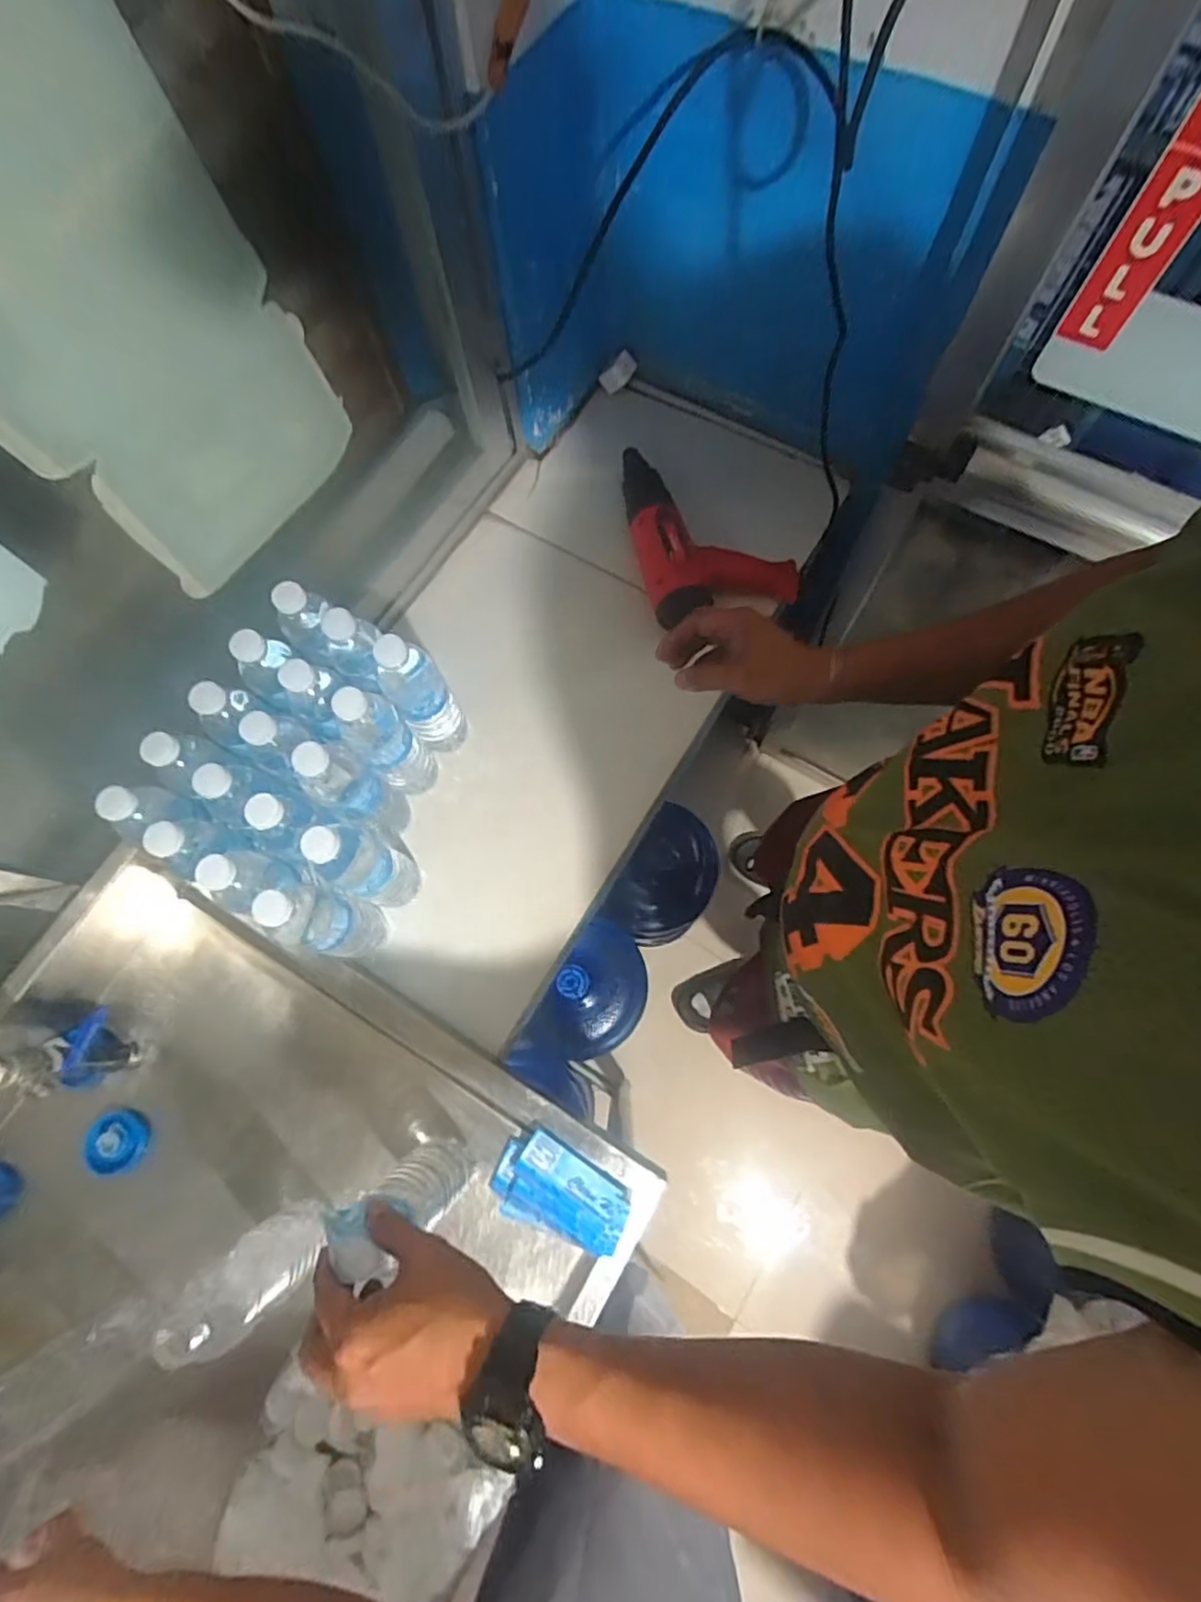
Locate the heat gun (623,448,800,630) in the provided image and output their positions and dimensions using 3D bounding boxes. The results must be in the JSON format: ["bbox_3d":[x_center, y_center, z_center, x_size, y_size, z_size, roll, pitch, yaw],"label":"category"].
[{"bbox_3d":[0.145,-0.393,0.929,0.210,0.108,0.318,-14,73,-2],"label":"heat gun"}]

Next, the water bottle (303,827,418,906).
[{"bbox_3d":[-0.248,0.066,0.690,0.066,0.218,0.058,26,76,10],"label":"water bottle"}]

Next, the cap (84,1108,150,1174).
[{"bbox_3d":[-0.504,0.353,0.683,0.056,0.023,0.059,-1,73,2],"label":"cap"}]

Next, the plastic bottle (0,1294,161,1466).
[{"bbox_3d":[-0.455,0.487,0.544,0.057,0.223,0.059,-27,74,-6],"label":"plastic bottle"}]

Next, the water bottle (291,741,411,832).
[{"bbox_3d":[-0.268,-0.009,0.728,0.061,0.232,0.059,-1,73,2],"label":"water bottle"}]

